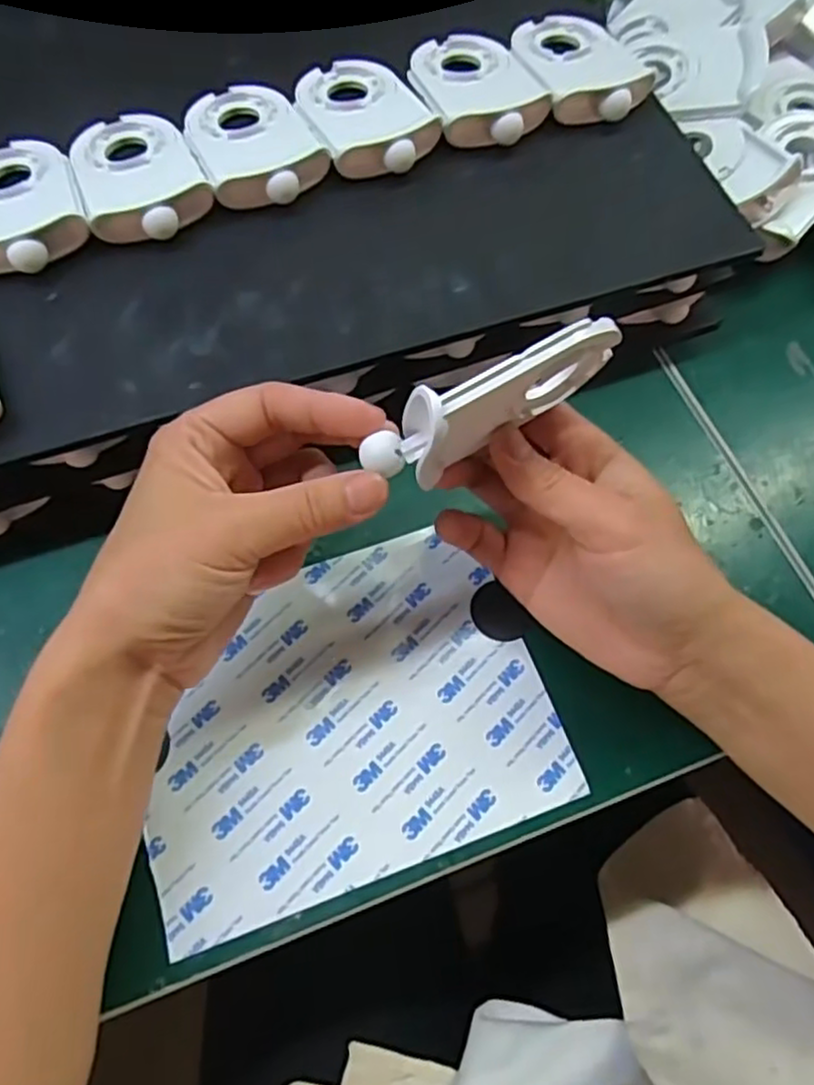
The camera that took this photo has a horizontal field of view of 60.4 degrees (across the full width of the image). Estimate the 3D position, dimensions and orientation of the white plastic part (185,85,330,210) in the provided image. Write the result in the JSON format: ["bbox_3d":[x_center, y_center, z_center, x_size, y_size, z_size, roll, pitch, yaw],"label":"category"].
[{"bbox_3d":[-0.076,-0.198,0.346,0.056,0.016,0.083,-22,68,-10],"label":"white plastic part"}]

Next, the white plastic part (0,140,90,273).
[{"bbox_3d":[-0.190,-0.167,0.338,0.058,0.017,0.093,-22,68,-10],"label":"white plastic part"}]

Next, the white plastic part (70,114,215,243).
[{"bbox_3d":[-0.130,-0.180,0.339,0.057,0.016,0.087,-19,68,-9],"label":"white plastic part"}]

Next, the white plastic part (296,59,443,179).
[{"bbox_3d":[-0.021,-0.218,0.355,0.055,0.018,0.087,-23,68,-10],"label":"white plastic part"}]

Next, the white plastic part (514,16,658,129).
[{"bbox_3d":[0.093,-0.256,0.376,0.059,0.016,0.085,-15,67,-7],"label":"white plastic part"}]

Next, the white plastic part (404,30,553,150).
[{"bbox_3d":[0.035,-0.240,0.367,0.059,0.017,0.087,-18,68,-8],"label":"white plastic part"}]

